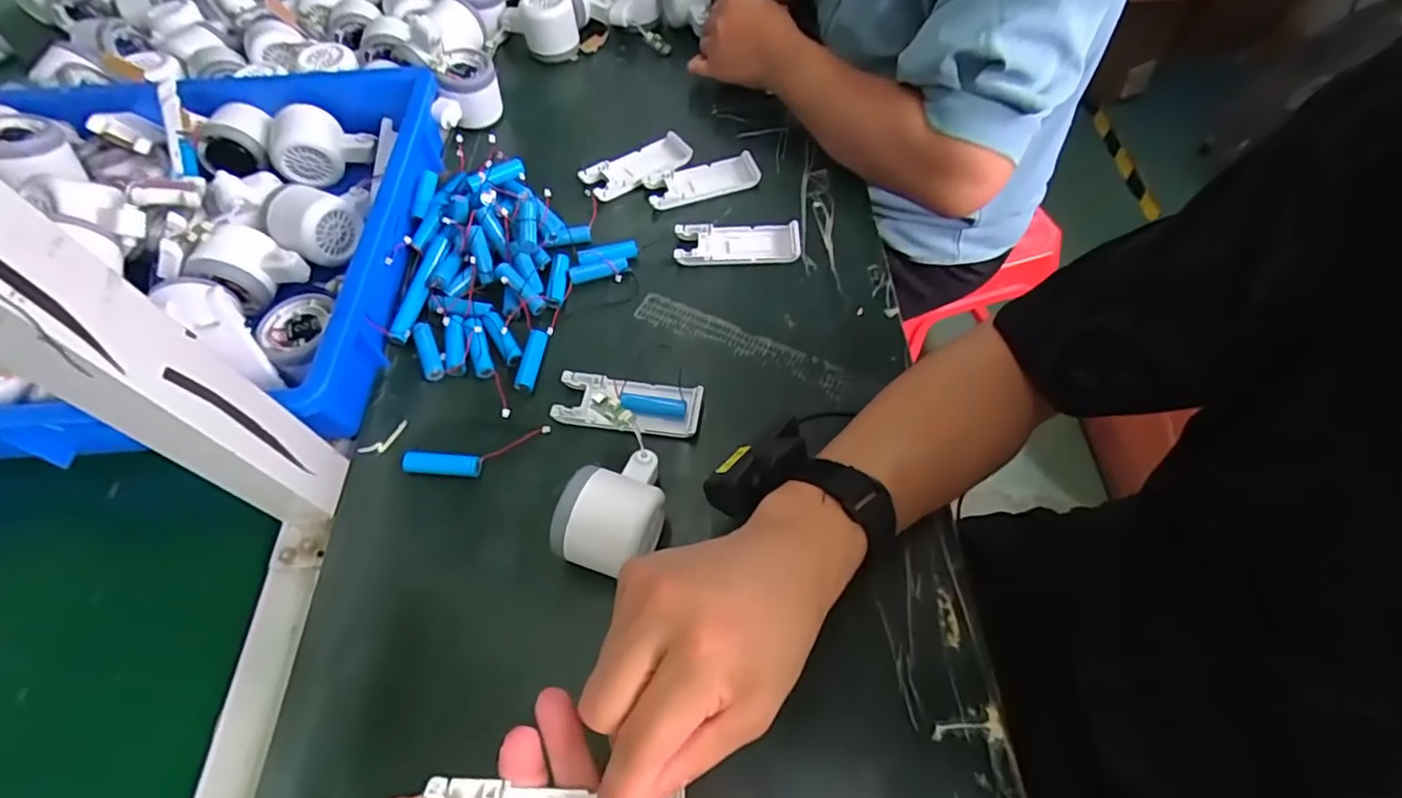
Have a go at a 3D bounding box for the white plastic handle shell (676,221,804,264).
[{"bbox_3d":[0.031,-0.131,0.513,0.103,0.012,0.038,0,59,2],"label":"white plastic handle shell"}]

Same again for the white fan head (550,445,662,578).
[{"bbox_3d":[-0.051,0.066,0.382,0.061,0.055,0.086,15,60,11],"label":"white fan head"}]

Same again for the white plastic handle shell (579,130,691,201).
[{"bbox_3d":[-0.059,-0.215,0.565,0.099,0.011,0.043,-27,61,-14],"label":"white plastic handle shell"}]

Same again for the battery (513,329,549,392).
[{"bbox_3d":[-0.126,-0.029,0.458,0.014,0.014,0.050,8,59,7],"label":"battery"}]

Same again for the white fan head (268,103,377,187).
[{"bbox_3d":[-0.350,-0.226,0.566,0.080,0.053,0.065,18,63,-15],"label":"white fan head"}]

